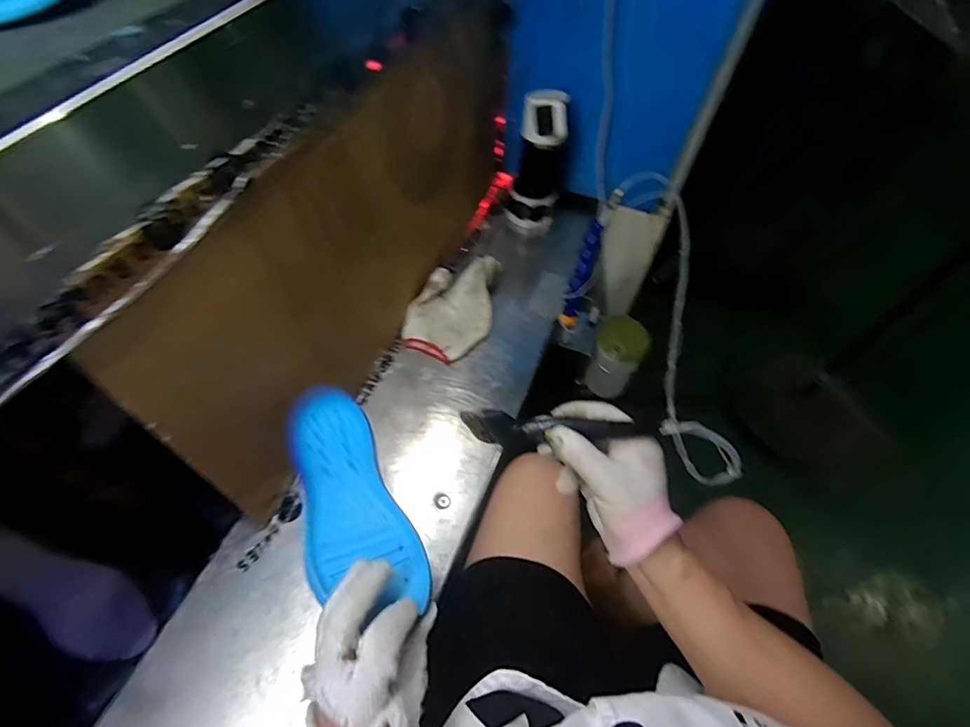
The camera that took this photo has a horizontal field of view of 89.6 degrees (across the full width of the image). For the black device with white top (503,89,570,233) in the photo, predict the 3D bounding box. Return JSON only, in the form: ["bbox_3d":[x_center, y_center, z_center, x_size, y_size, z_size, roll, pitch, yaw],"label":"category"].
[{"bbox_3d":[0.084,-0.318,0.766,0.074,0.218,0.081,11,56,3],"label":"black device with white top"}]

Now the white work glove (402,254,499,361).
[{"bbox_3d":[-0.046,-0.085,0.689,0.115,0.057,0.163,11,56,3],"label":"white work glove"}]

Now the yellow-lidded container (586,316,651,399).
[{"bbox_3d":[0.213,-0.005,0.798,0.073,0.142,0.069,1,56,-2],"label":"yellow-lidded container"}]

